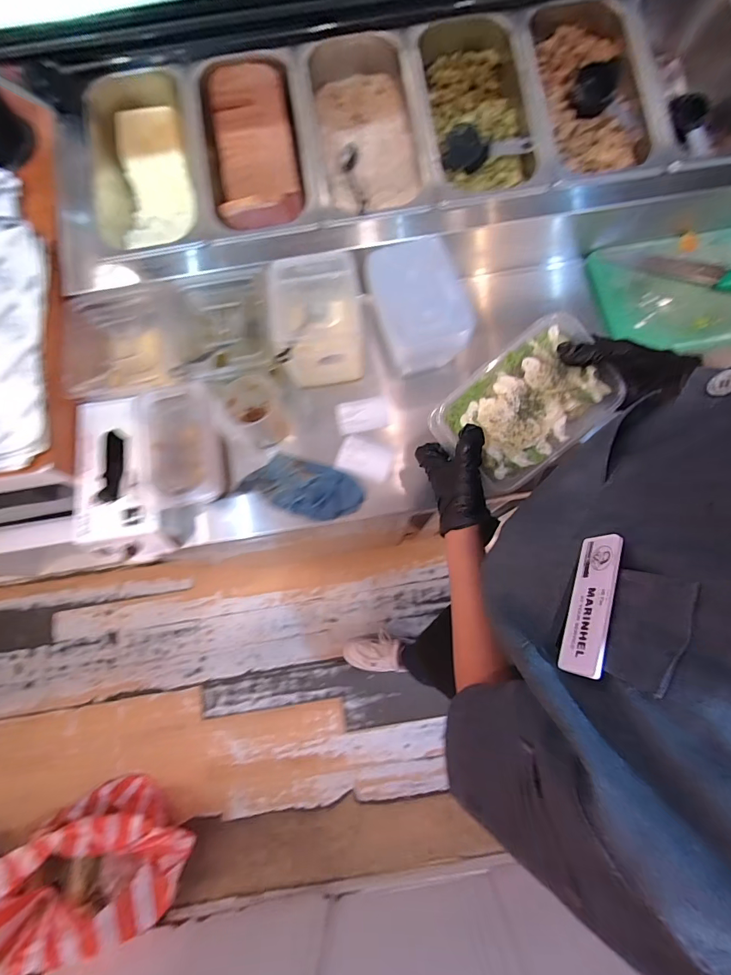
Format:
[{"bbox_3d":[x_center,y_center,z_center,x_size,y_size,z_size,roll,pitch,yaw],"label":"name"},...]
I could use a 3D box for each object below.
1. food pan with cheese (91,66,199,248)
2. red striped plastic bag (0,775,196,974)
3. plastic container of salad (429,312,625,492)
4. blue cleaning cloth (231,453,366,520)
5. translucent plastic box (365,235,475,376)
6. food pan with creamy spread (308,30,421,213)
[{"bbox_3d":[-0.357,-0.513,0.651,0.142,0.093,0.267,-7,77,1],"label":"food pan with cheese"},{"bbox_3d":[-0.695,0.975,1.025,0.412,0.312,0.269,32,79,8],"label":"red striped plastic bag"},{"bbox_3d":[0.166,-0.088,0.429,0.143,0.055,0.118,-38,95,2],"label":"plastic container of salad"},{"bbox_3d":[-0.095,-0.003,0.595,0.177,0.029,0.083,20,78,7],"label":"blue cleaning cloth"},{"bbox_3d":[0.075,-0.268,0.615,0.126,0.106,0.172,-16,77,-2],"label":"translucent plastic box"},{"bbox_3d":[-0.001,-0.566,0.645,0.152,0.071,0.312,-7,77,1],"label":"food pan with creamy spread"}]

